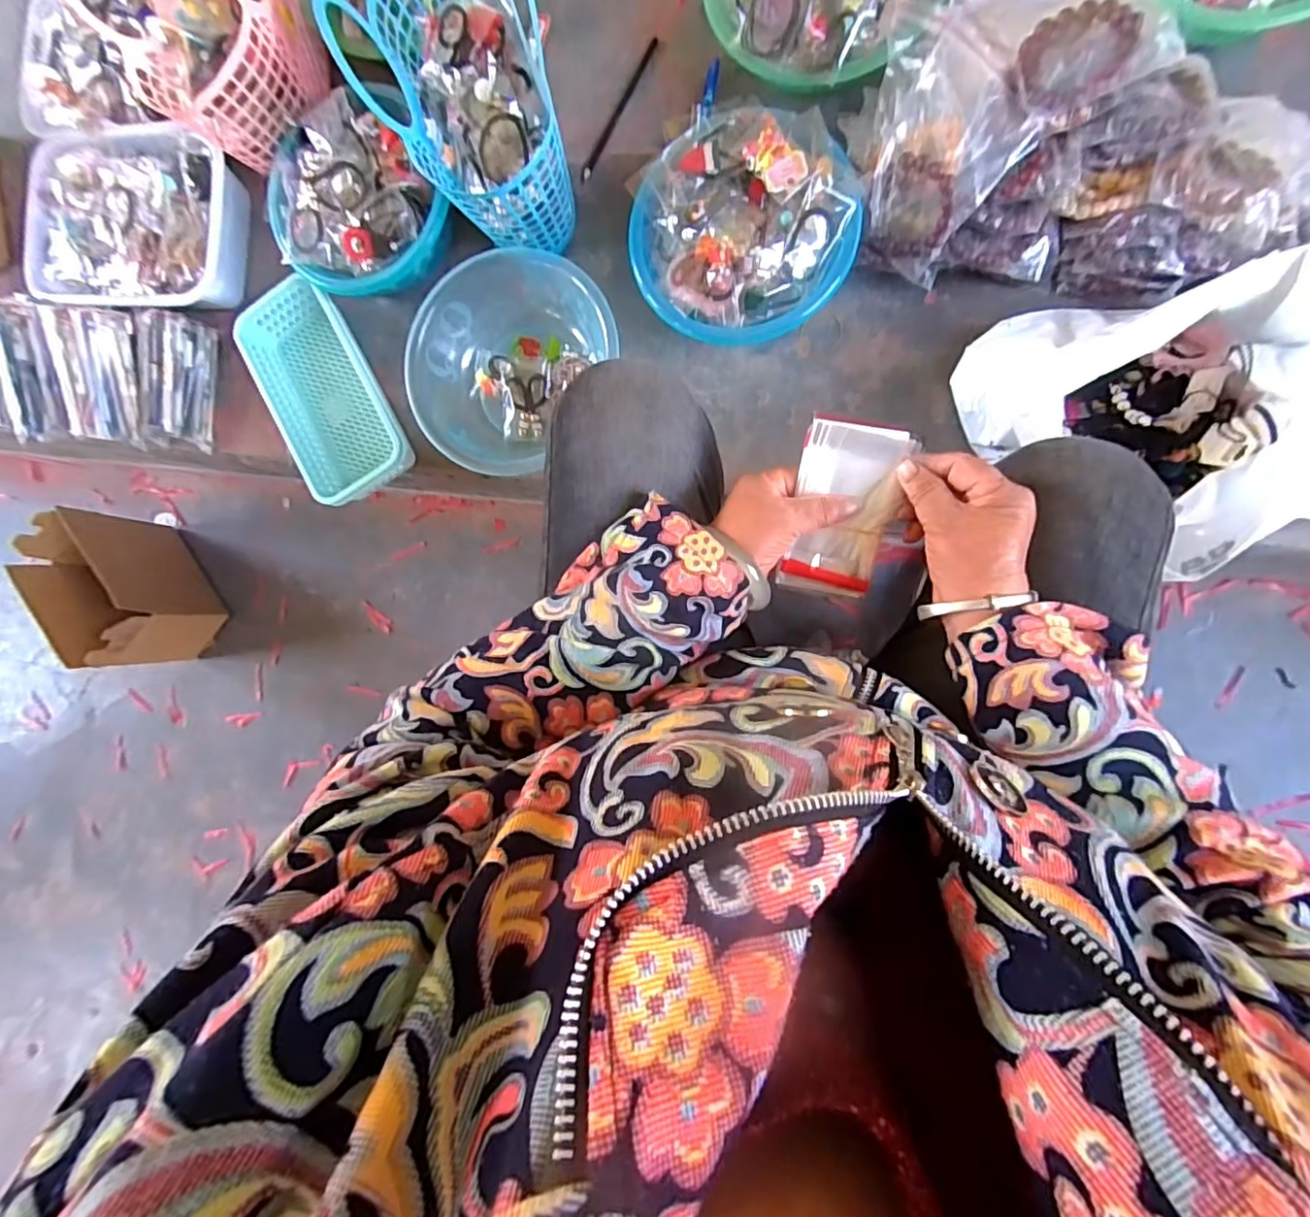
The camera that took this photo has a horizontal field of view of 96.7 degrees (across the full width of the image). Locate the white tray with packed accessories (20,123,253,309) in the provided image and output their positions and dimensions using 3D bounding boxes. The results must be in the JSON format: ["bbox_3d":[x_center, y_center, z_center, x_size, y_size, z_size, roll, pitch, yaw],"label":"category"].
[{"bbox_3d":[-0.658,-0.480,0.737,0.262,0.074,0.204,7,89,8],"label":"white tray with packed accessories"}]

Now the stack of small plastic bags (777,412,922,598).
[{"bbox_3d":[0.133,-0.068,0.409,0.071,0.010,0.121,10,113,3],"label":"stack of small plastic bags"}]

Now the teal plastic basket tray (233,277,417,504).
[{"bbox_3d":[-0.400,-0.264,0.723,0.130,0.075,0.267,-33,84,6],"label":"teal plastic basket tray"}]

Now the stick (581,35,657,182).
[{"bbox_3d":[-0.044,-0.580,0.681,0.015,0.011,0.182,27,92,8],"label":"stick"}]

